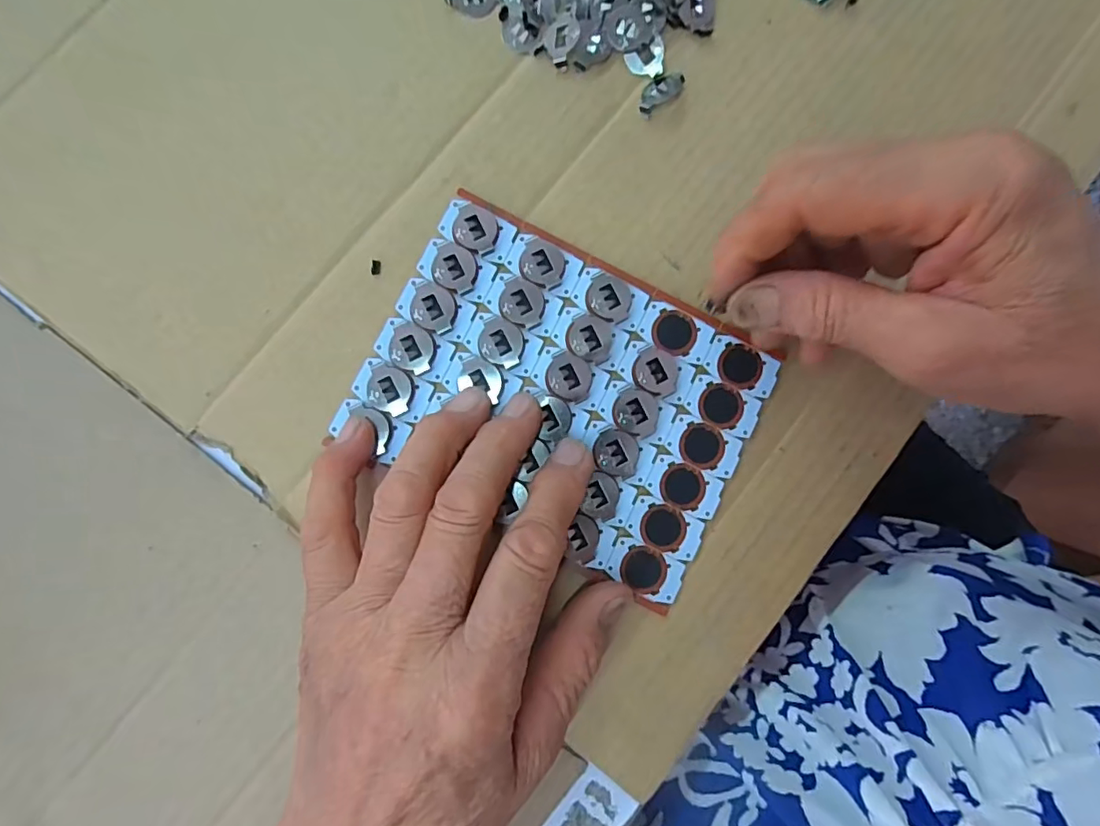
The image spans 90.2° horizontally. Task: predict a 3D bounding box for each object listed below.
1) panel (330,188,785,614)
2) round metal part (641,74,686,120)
[{"bbox_3d":[0.005,-0.008,0.217,0.147,0.005,0.111,27,85,-1],"label":"panel"},{"bbox_3d":[0.047,-0.136,0.231,0.023,0.004,0.011,-41,88,-5],"label":"round metal part"}]

